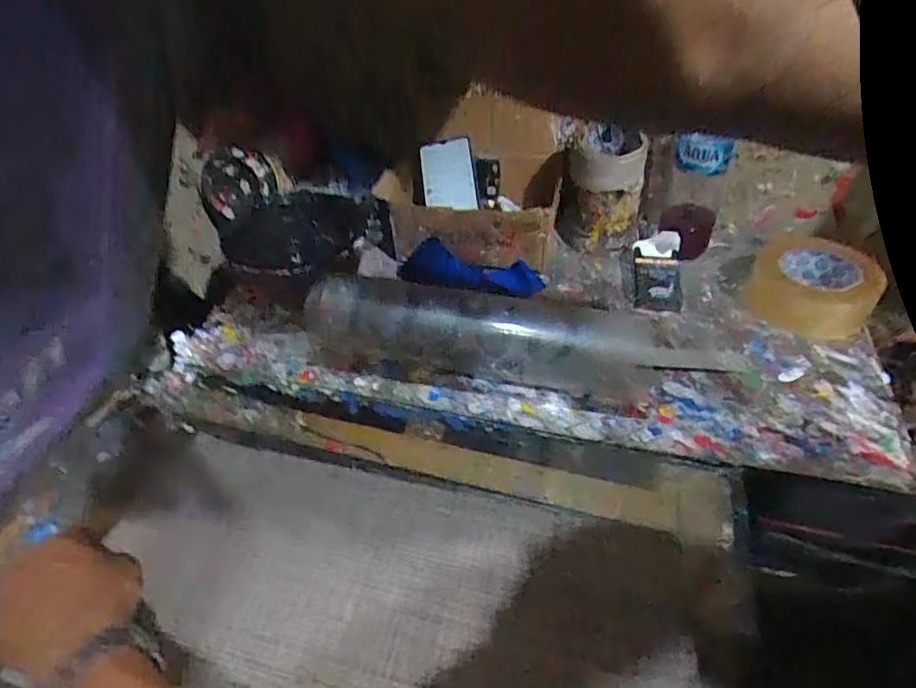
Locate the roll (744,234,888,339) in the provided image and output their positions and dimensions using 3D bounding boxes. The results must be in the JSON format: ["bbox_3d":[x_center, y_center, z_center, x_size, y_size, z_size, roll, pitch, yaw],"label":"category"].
[{"bbox_3d":[0.396,-0.065,0.617,0.122,0.061,0.117,25,50,24],"label":"roll"}]

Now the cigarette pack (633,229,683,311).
[{"bbox_3d":[0.244,-0.087,0.675,0.055,0.023,0.111,9,63,10],"label":"cigarette pack"}]

